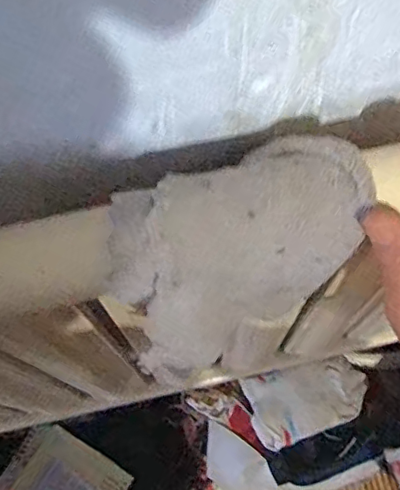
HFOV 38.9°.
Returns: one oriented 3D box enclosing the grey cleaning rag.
[{"bbox_3d":[0.018,0.006,0.294,0.126,0.104,0.066,-29,72,-9],"label":"grey cleaning rag"}]

